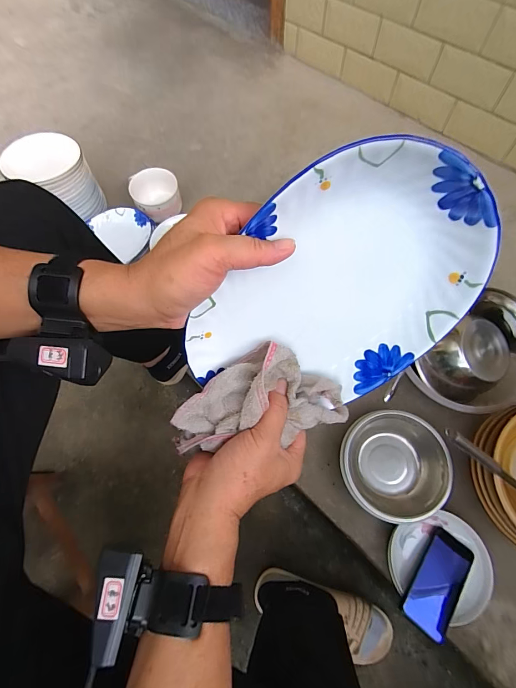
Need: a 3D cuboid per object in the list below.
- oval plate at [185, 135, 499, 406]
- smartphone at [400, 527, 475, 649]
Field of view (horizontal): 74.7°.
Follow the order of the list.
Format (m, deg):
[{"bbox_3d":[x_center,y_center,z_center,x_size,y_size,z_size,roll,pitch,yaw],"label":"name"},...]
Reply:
[{"bbox_3d":[0.064,-0.040,0.284,0.175,0.239,0.033,30,33,-16],"label":"oval plate"},{"bbox_3d":[0.310,0.407,0.580,0.068,0.014,0.160,34,56,24],"label":"smartphone"}]

